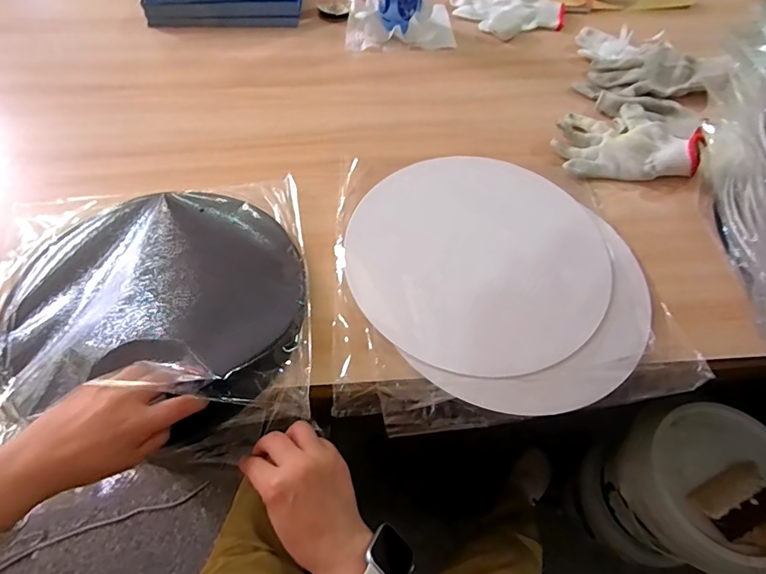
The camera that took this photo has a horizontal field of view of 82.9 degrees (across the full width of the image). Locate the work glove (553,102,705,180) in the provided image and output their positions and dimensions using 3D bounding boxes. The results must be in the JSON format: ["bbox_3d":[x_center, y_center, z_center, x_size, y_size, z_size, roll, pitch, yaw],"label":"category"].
[{"bbox_3d":[0.329,-0.205,0.596,0.183,0.036,0.130,1,59,0],"label":"work glove"}]

